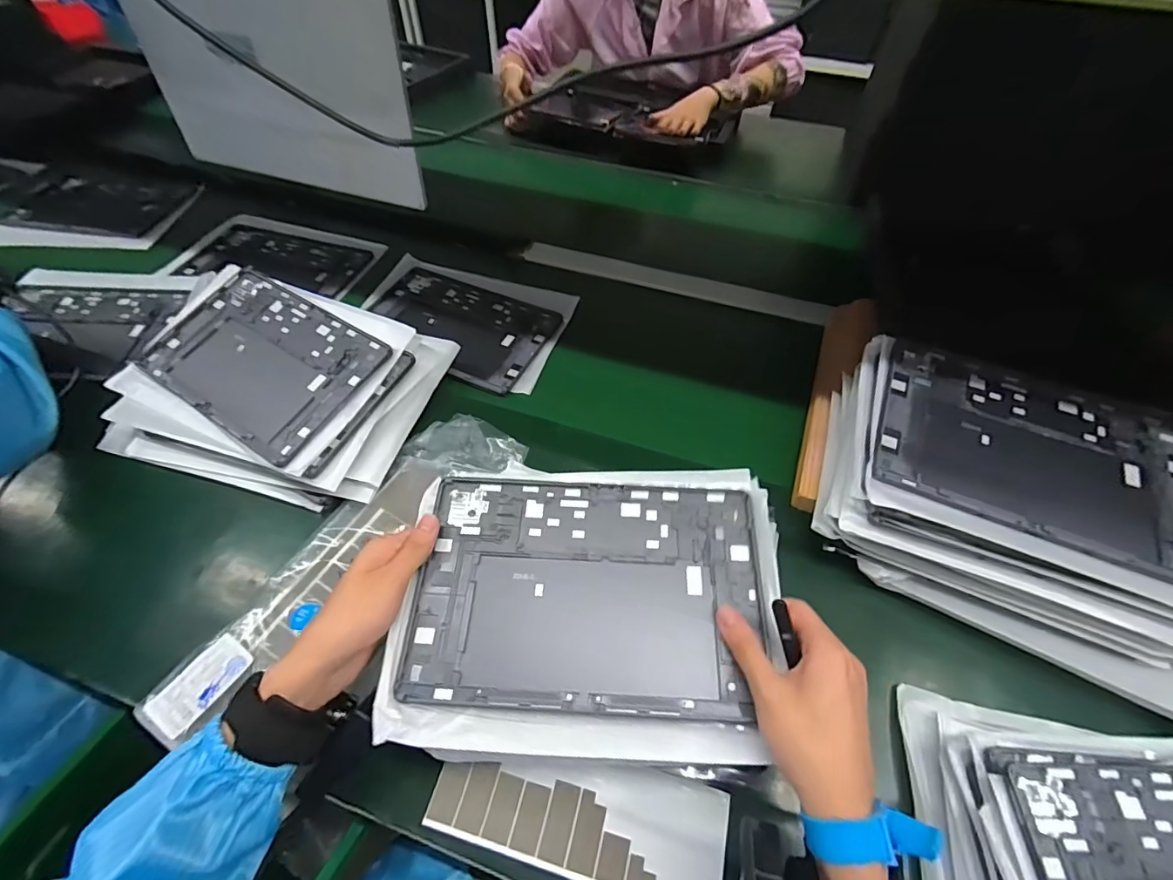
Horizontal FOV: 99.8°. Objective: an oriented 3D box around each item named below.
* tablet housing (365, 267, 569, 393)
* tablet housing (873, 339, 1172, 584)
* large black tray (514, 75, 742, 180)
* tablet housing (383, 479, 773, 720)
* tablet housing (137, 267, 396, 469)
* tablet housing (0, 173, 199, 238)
[{"bbox_3d":[-0.177,-0.162,0.683,0.249,0.010,0.171,23,54,12],"label":"tablet housing"},{"bbox_3d":[0.398,0.004,0.441,0.257,0.009,0.179,20,62,12],"label":"tablet housing"},{"bbox_3d":[0.117,-0.690,1.052,0.402,0.084,0.318,23,57,13],"label":"large black tray"},{"bbox_3d":[0.003,0.109,0.371,0.251,0.012,0.167,3,57,2],"label":"tablet housing"},{"bbox_3d":[-0.360,-0.091,0.554,0.257,0.010,0.165,29,68,16],"label":"tablet housing"},{"bbox_3d":[-0.824,-0.401,0.830,0.264,0.017,0.173,6,55,1],"label":"tablet housing"}]

